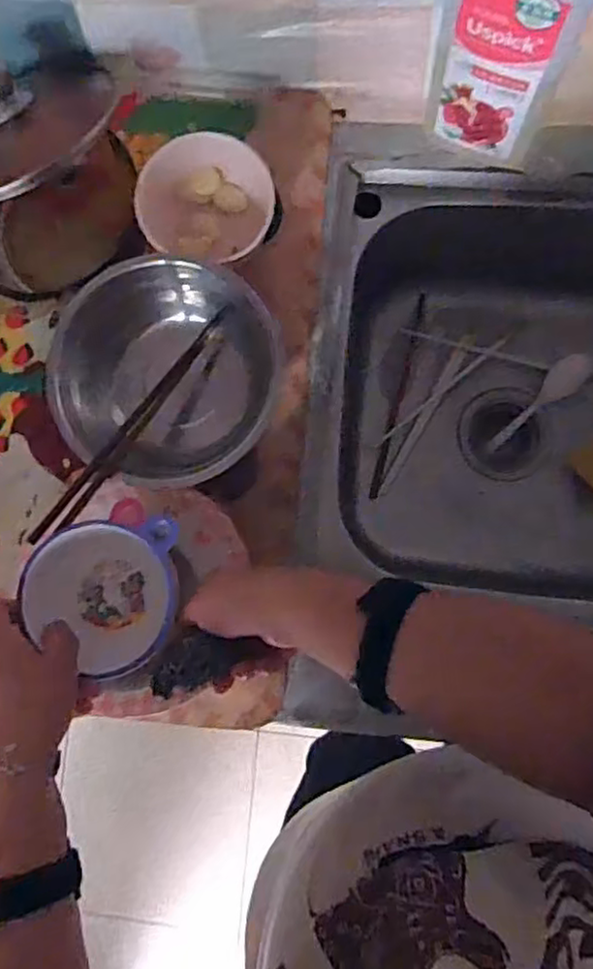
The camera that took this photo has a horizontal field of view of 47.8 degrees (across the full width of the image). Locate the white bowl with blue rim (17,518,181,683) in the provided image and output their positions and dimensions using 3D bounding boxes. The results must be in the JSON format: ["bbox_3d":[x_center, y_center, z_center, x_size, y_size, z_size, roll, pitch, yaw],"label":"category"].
[{"bbox_3d":[-0.142,0.085,0.498,0.115,0.064,0.112,0,84,4],"label":"white bowl with blue rim"}]

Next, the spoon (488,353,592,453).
[{"bbox_3d":[0.283,-0.099,0.788,0.151,0.025,0.038,-40,83,-1],"label":"spoon"}]

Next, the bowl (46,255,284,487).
[{"bbox_3d":[-0.108,-0.086,0.559,0.182,0.080,0.164,9,85,5],"label":"bowl"}]

